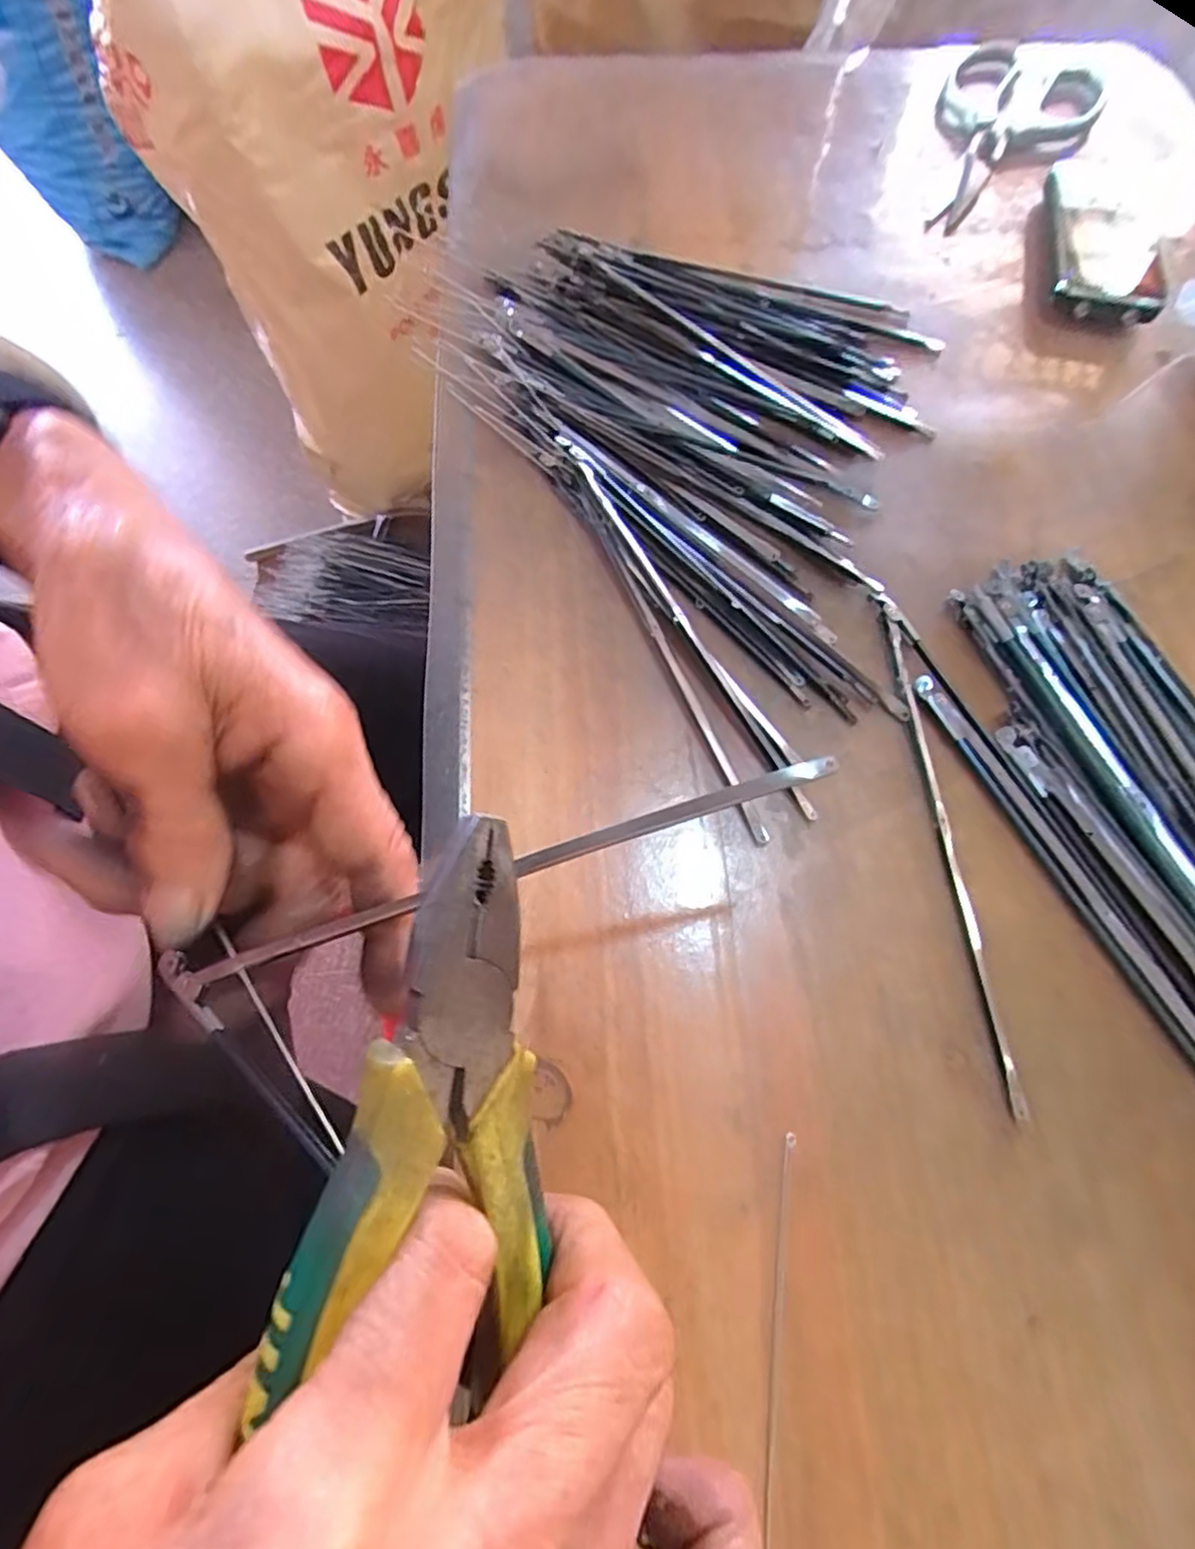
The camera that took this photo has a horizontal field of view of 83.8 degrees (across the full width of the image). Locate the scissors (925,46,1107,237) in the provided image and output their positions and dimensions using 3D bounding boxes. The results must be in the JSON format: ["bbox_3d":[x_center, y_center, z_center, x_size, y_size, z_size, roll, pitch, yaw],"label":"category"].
[{"bbox_3d":[0.252,-0.390,0.406,0.094,0.009,0.209,21,68,9],"label":"scissors"}]

